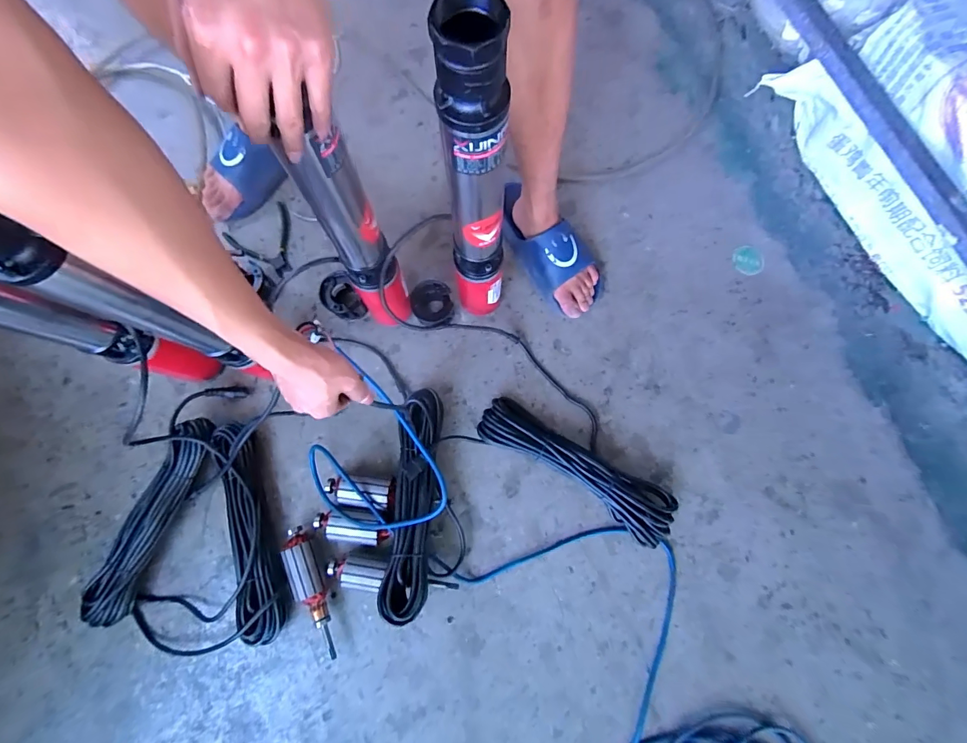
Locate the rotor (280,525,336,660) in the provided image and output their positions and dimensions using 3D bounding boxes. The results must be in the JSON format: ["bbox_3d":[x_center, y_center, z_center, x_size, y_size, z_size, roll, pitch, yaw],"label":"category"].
[{"bbox_3d":[-0.274,0.352,0.692,0.046,0.054,0.200,-21,80,-4],"label":"rotor"}]

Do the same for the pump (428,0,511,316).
[{"bbox_3d":[-0.014,-0.179,0.539,0.077,0.504,0.065,6,79,1],"label":"pump"}]

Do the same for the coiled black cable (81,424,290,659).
[{"bbox_3d":[-0.496,0.275,0.703,0.306,0.068,0.364,-14,79,-2],"label":"coiled black cable"}]

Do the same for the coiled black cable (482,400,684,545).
[{"bbox_3d":[0.149,0.162,0.723,0.344,0.062,0.096,32,81,6],"label":"coiled black cable"}]

